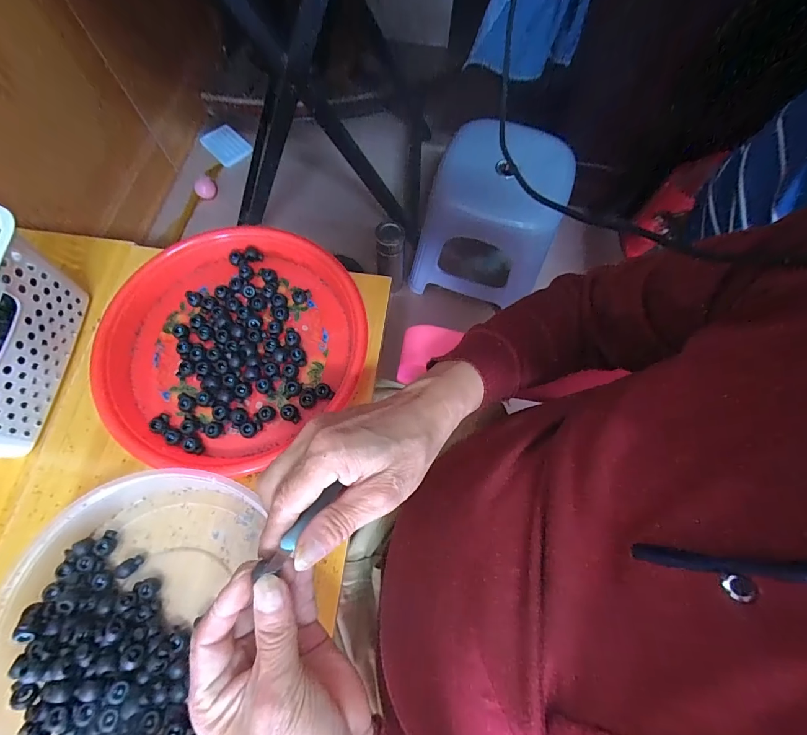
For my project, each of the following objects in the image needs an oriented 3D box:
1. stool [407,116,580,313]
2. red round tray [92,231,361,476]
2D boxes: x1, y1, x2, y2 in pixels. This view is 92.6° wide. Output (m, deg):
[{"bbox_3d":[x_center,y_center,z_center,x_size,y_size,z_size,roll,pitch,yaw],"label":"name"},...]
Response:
[{"bbox_3d":[0.191,-0.330,0.851,0.284,0.281,0.243,14,71,3],"label":"stool"},{"bbox_3d":[-0.165,-0.024,0.384,0.242,0.037,0.237,1,70,-2],"label":"red round tray"}]

